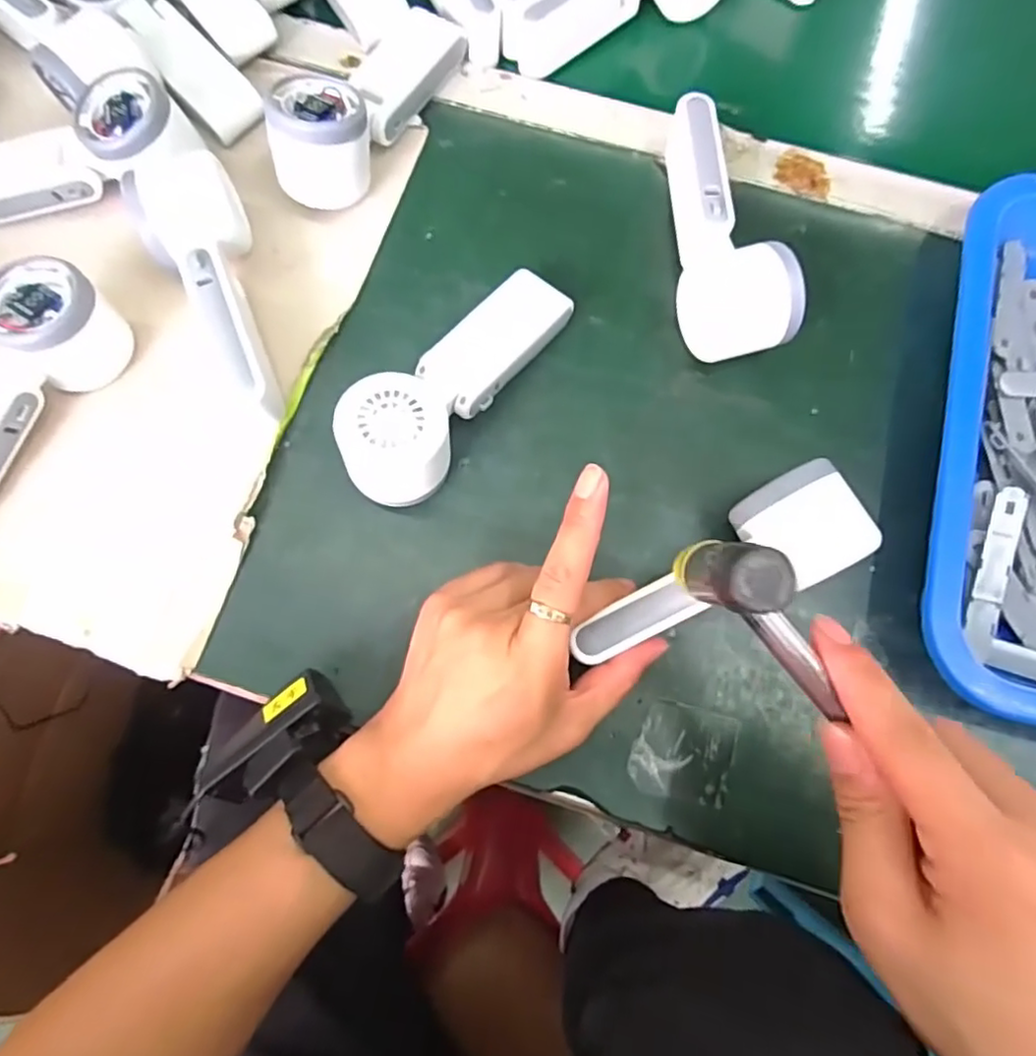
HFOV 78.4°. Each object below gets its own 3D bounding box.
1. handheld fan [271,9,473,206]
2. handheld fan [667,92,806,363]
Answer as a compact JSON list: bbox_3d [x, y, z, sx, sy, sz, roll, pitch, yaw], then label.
[{"bbox_3d":[-0.097,-0.278,0.401,0.057,0.056,0.168,26,78,6],"label":"handheld fan"},{"bbox_3d":[0.125,-0.182,0.379,0.065,0.053,0.163,0,77,0],"label":"handheld fan"}]

